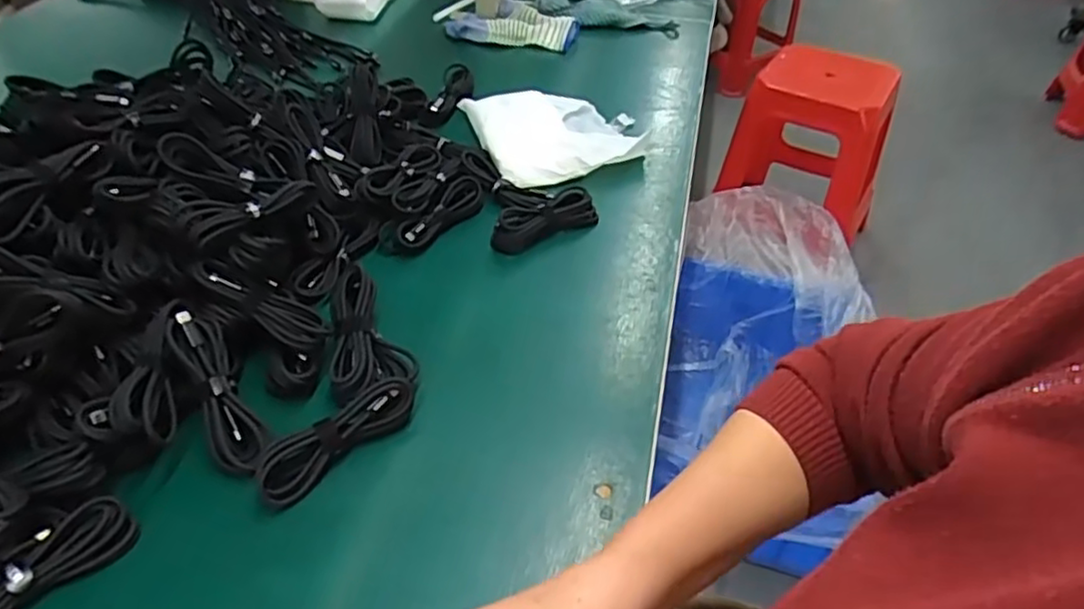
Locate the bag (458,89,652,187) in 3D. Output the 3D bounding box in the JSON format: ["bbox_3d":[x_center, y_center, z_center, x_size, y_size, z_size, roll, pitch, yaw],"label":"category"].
[{"bbox_3d":[0.023,-0.204,0.781,0.197,0.037,0.181,-14,45,-17],"label":"bag"}]

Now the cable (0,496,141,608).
[{"bbox_3d":[-0.290,0.151,0.387,0.107,0.018,0.037,-30,52,-30],"label":"cable"}]

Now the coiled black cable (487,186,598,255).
[{"bbox_3d":[0.004,-0.082,0.651,0.114,0.031,0.037,-26,50,-27],"label":"coiled black cable"}]

